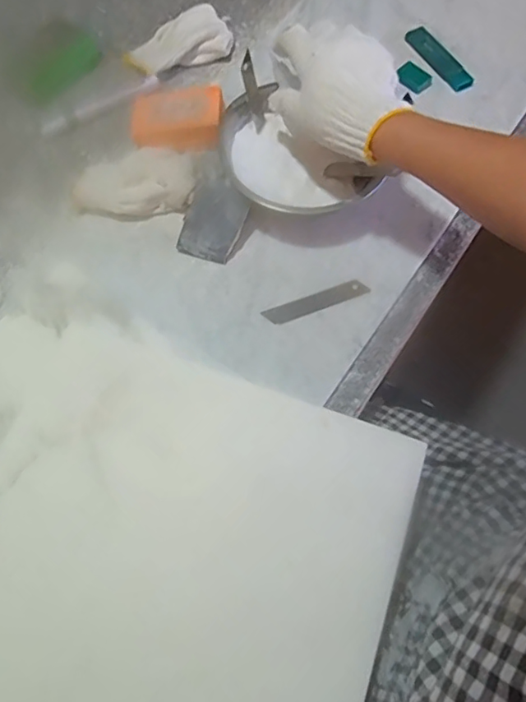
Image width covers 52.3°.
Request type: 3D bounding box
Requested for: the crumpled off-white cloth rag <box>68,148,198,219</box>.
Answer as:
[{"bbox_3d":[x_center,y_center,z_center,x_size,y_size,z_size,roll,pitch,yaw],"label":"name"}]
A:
[{"bbox_3d":[-0.126,-0.165,0.531,0.114,0.036,0.073,-2,66,0],"label":"crumpled off-white cloth rag"}]

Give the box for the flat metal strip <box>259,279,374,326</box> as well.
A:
[{"bbox_3d":[0.050,-0.045,0.497,0.098,0.004,0.018,-20,69,-5],"label":"flat metal strip"}]

